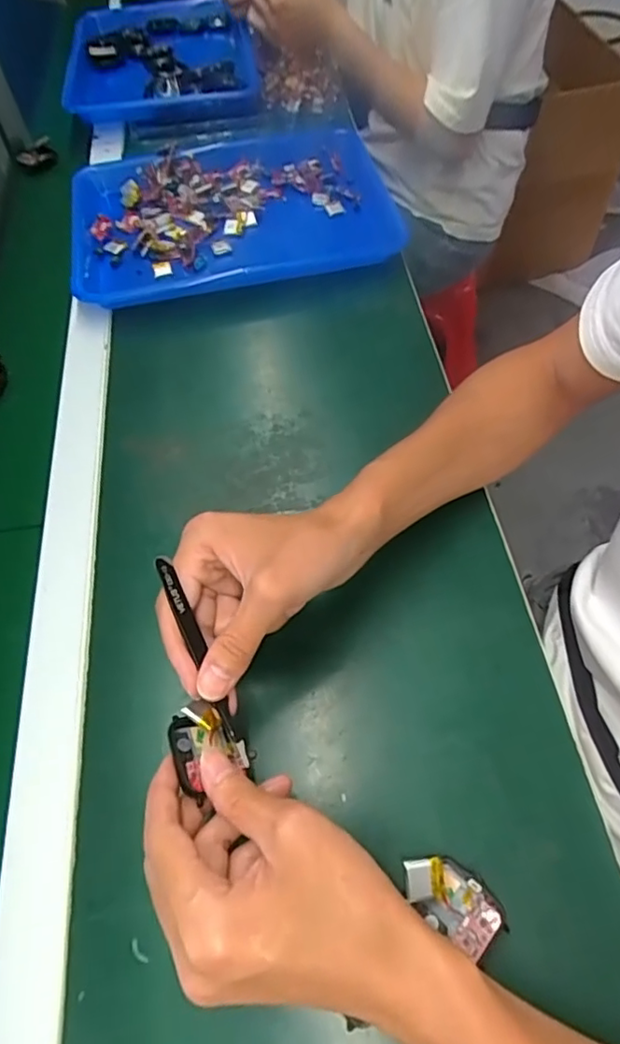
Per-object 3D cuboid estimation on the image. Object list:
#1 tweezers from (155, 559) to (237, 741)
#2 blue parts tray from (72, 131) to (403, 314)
[{"bbox_3d":[-0.061,0.067,0.315,0.009,0.006,0.102,-22,82,-11],"label":"tweezers"},{"bbox_3d":[-0.088,-0.349,0.654,0.366,0.037,0.273,-12,58,-5],"label":"blue parts tray"}]

